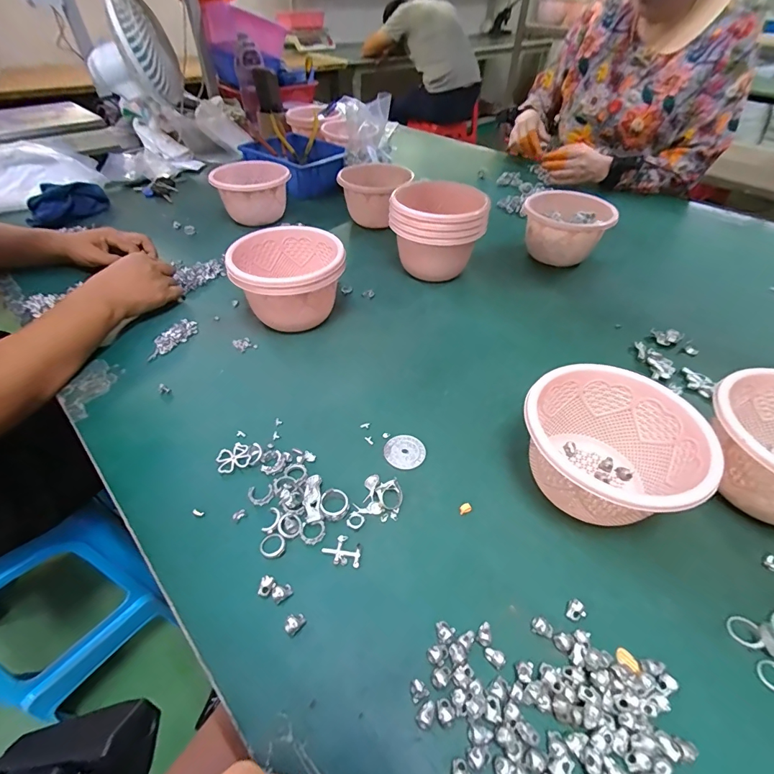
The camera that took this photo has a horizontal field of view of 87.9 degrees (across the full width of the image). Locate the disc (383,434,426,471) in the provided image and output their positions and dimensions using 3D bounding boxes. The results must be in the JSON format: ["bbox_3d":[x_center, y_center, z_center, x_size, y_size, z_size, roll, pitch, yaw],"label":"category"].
[{"bbox_3d":[0.019,0.068,0.426,0.042,0.004,0.043,1,45,-1],"label":"disc"}]

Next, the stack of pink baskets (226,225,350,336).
[{"bbox_3d":[-0.138,-0.147,0.571,0.147,0.101,0.143,-16,48,-16],"label":"stack of pink baskets"}]

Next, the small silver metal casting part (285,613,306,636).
[{"bbox_3d":[-0.070,0.178,0.303,0.011,0.012,0.015,34,54,28],"label":"small silver metal casting part"}]

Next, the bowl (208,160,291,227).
[{"bbox_3d":[-0.273,-0.409,0.829,0.148,0.086,0.143,-5,45,-6],"label":"bowl"}]

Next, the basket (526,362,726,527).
[{"bbox_3d":[0.200,0.060,0.374,0.142,0.089,0.135,29,52,25],"label":"basket"}]

